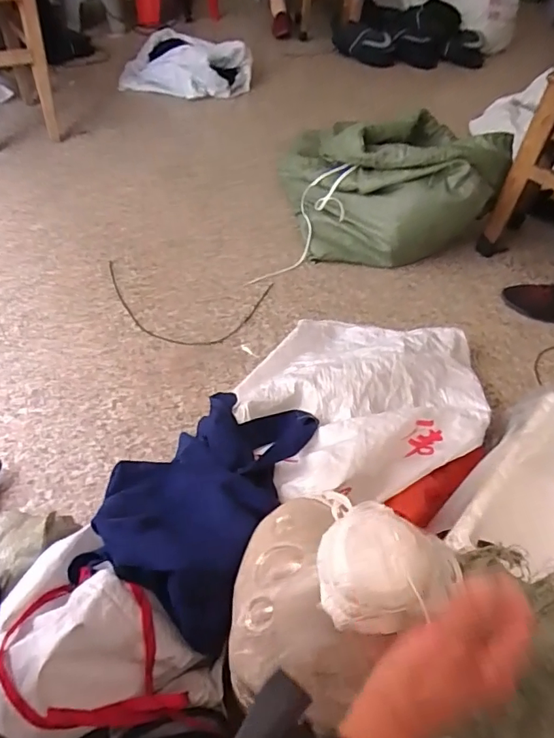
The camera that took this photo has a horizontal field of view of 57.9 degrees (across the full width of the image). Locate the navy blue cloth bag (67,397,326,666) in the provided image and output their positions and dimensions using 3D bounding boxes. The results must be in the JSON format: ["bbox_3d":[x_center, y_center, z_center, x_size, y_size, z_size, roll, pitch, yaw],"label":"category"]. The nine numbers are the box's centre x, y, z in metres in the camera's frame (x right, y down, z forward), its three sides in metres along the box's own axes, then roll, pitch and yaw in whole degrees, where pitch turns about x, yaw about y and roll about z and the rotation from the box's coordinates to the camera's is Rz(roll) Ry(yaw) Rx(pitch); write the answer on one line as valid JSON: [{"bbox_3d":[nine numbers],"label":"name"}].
[{"bbox_3d":[-0.096,0.155,0.676,0.211,0.116,0.380,18,26,10],"label":"navy blue cloth bag"}]

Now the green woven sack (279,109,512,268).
[{"bbox_3d":[0.286,-0.483,1.269,0.512,0.265,0.402,0,49,-6],"label":"green woven sack"}]

